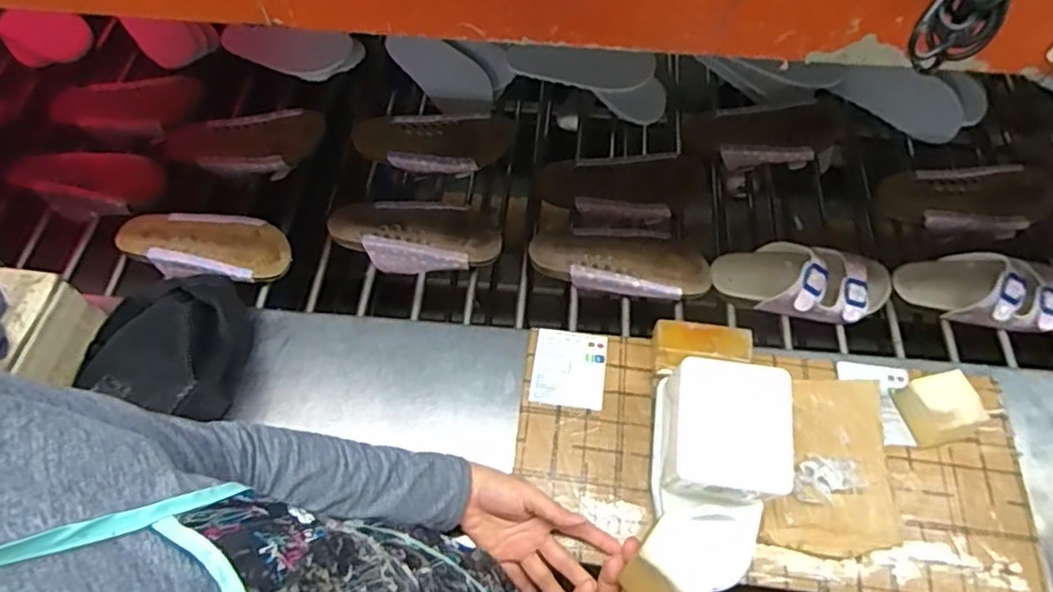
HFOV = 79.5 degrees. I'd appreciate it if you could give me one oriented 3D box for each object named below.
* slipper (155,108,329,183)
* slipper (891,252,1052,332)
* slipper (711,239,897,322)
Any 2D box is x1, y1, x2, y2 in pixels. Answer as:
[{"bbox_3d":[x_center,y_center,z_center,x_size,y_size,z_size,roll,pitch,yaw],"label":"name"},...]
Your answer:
[{"bbox_3d":[-0.384,-0.204,0.857,0.217,0.050,0.093,-4,56,-6],"label":"slipper"},{"bbox_3d":[0.550,-0.010,0.742,0.196,0.058,0.092,2,55,-2],"label":"slipper"},{"bbox_3d":[0.334,-0.025,0.748,0.200,0.061,0.100,-2,56,-4],"label":"slipper"}]

